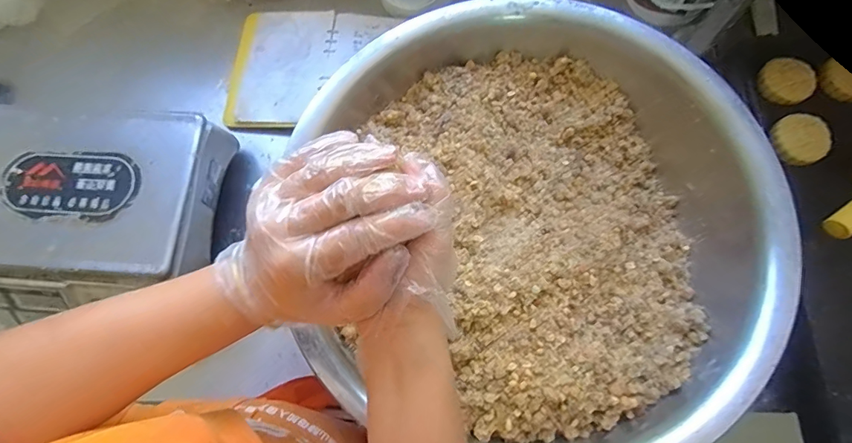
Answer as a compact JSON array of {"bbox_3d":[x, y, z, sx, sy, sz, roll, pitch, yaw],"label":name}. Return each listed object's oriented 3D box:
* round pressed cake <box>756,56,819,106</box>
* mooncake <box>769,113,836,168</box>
[{"bbox_3d":[0.524,-0.205,0.625,0.078,0.012,0.072,-1,74,2],"label":"round pressed cake"},{"bbox_3d":[0.518,-0.115,0.592,0.070,0.016,0.071,-1,74,2],"label":"mooncake"}]

